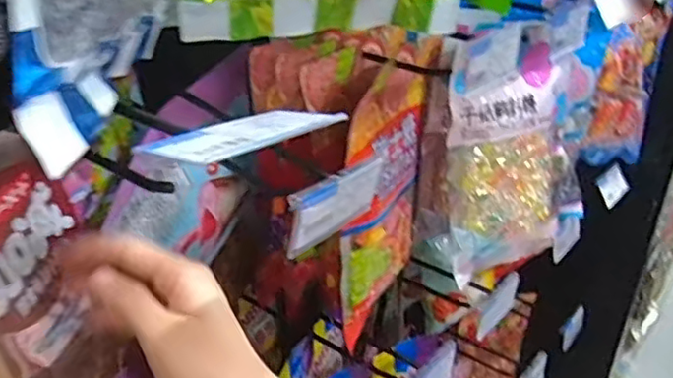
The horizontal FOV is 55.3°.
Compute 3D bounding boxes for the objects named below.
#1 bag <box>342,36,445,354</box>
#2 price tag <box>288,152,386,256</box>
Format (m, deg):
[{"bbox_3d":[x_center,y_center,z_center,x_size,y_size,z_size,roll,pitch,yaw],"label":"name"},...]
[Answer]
[{"bbox_3d":[0.048,0.001,0.562,0.026,0.225,0.147,14,30,21],"label":"bag"},{"bbox_3d":[0.002,0.008,0.386,0.006,0.038,0.081,23,34,33],"label":"price tag"}]

